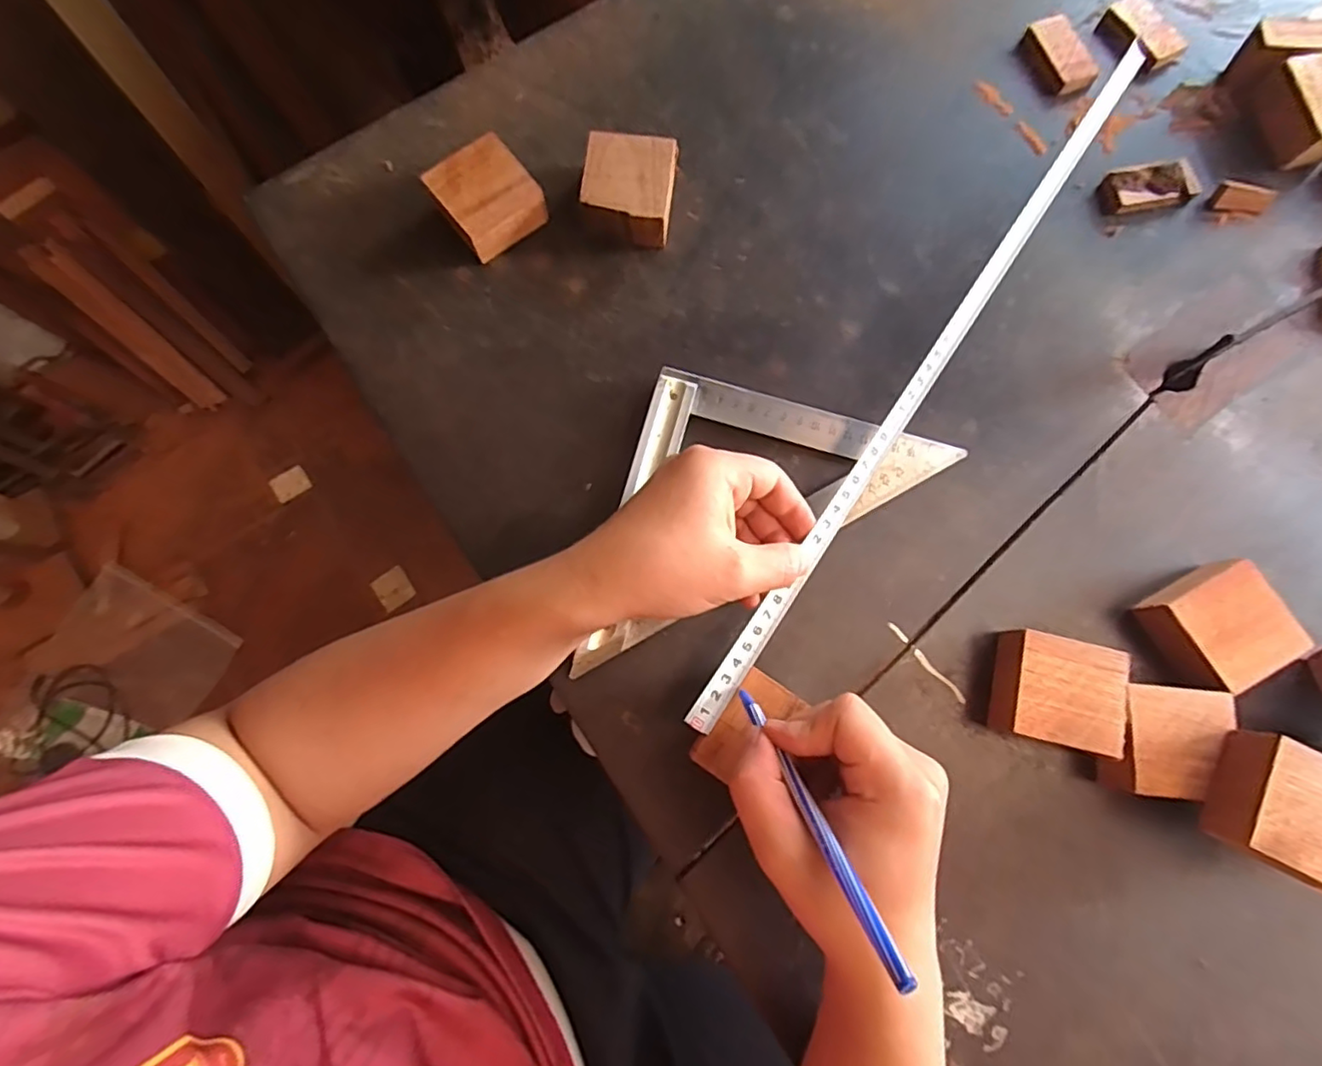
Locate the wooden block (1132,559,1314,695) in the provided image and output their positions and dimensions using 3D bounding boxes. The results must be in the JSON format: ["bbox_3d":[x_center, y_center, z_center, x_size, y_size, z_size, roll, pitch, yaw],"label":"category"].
[{"bbox_3d":[0.300,0.051,0.332,0.057,0.033,0.058,-29,80,-6],"label":"wooden block"}]

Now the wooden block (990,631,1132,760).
[{"bbox_3d":[0.213,0.086,0.327,0.057,0.029,0.055,16,78,3],"label":"wooden block"}]

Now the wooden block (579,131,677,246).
[{"bbox_3d":[-0.020,-0.220,0.389,0.054,0.029,0.061,9,78,2],"label":"wooden block"}]

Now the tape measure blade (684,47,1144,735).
[{"bbox_3d":[0.155,-0.095,0.346,0.013,0.008,0.477,34,82,7],"label":"tape measure blade"}]

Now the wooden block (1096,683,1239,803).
[{"bbox_3d":[0.265,0.110,0.320,0.057,0.026,0.054,6,78,1],"label":"wooden block"}]

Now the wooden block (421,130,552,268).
[{"bbox_3d":[-0.112,-0.214,0.388,0.056,0.031,0.056,-36,80,-7],"label":"wooden block"}]

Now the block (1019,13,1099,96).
[{"bbox_3d":[0.276,-0.331,0.419,0.029,0.012,0.057,-25,79,-5],"label":"block"}]

